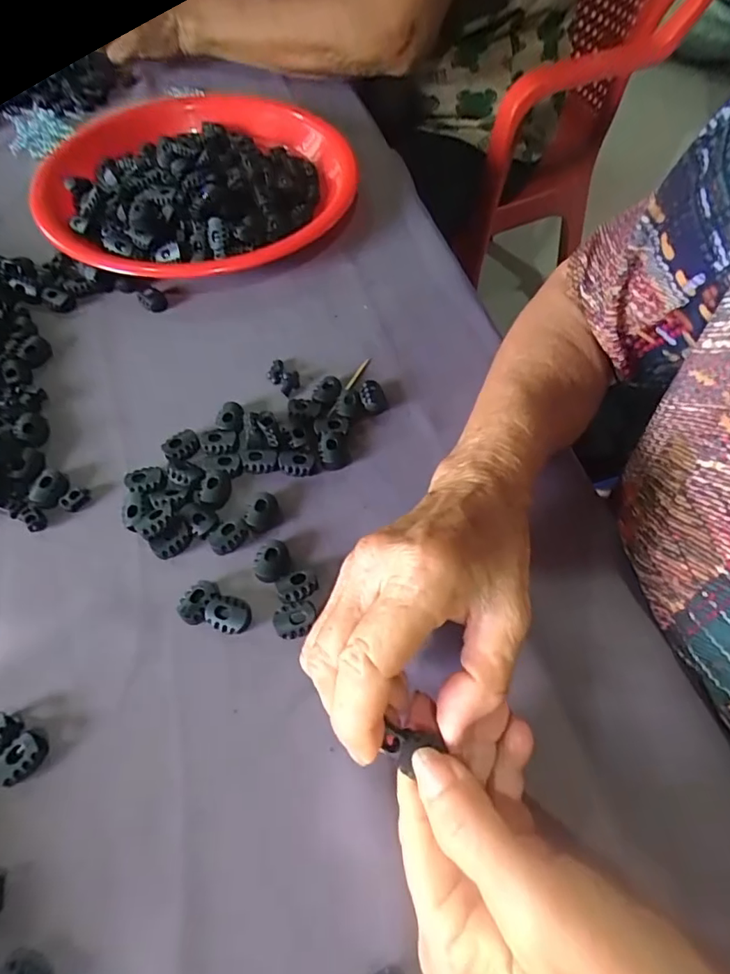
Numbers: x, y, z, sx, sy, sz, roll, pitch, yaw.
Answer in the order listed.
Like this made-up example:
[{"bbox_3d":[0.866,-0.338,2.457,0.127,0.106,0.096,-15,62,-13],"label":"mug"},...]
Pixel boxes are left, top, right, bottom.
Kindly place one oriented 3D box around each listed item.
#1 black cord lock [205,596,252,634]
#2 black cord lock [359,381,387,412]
[{"bbox_3d":[-0.069,0.065,0.271,0.023,0.008,0.017,3,58,-1],"label":"black cord lock"},{"bbox_3d":[0.005,-0.059,0.344,0.017,0.011,0.020,-6,58,-6],"label":"black cord lock"}]

